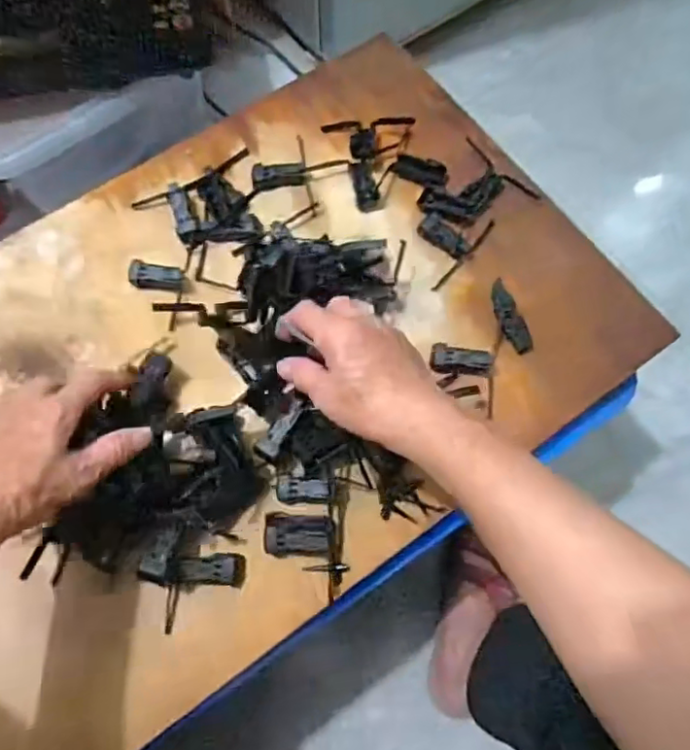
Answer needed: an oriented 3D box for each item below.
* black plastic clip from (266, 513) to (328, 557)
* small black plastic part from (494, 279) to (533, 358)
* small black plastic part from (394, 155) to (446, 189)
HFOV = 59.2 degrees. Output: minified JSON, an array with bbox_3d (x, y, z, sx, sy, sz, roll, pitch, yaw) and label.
[{"bbox_3d":[-0.034,0.116,0.436,0.045,0.014,0.027,1,71,0],"label":"black plastic clip"},{"bbox_3d":[0.135,-0.048,0.496,0.016,0.010,0.065,-17,72,-6],"label":"small black plastic part"},{"bbox_3d":[0.067,-0.180,0.531,0.046,0.005,0.024,21,72,7],"label":"small black plastic part"}]

